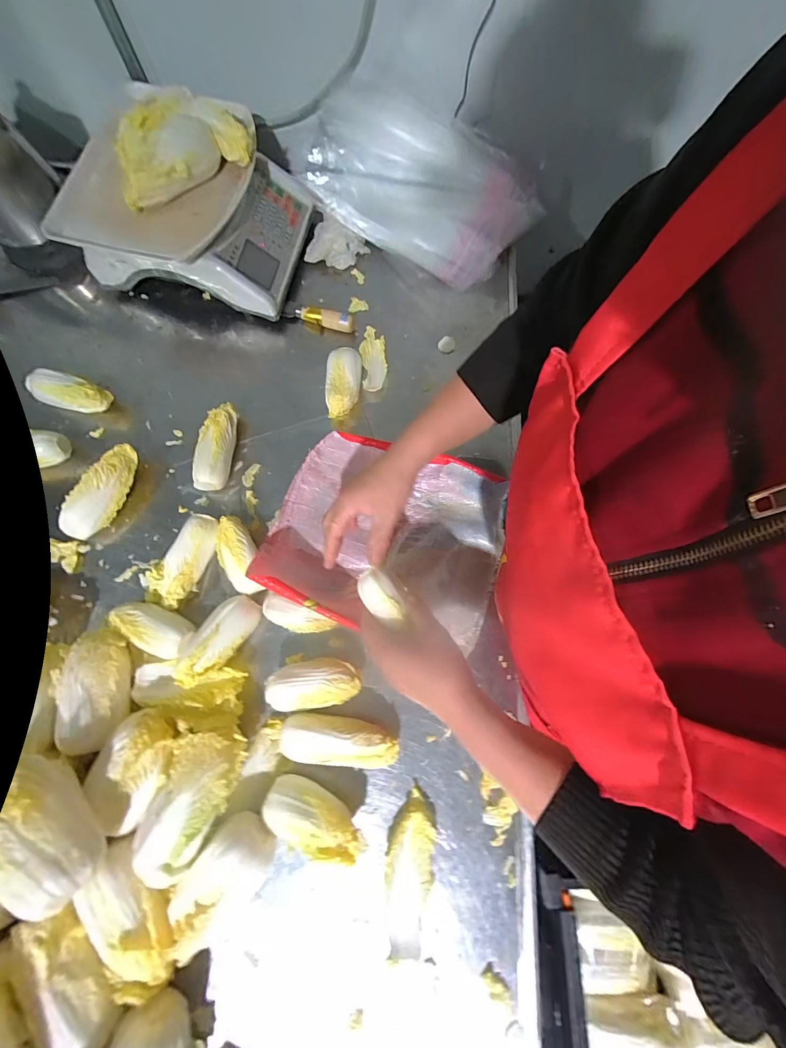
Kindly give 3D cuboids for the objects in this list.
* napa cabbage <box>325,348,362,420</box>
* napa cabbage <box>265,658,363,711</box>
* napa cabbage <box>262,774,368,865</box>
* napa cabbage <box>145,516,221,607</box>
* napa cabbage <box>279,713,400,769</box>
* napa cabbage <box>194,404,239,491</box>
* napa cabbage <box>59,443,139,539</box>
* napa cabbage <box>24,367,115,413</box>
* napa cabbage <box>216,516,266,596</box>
[{"bbox_3d":[-0.071,-0.205,0.556,0.049,0.034,0.098,0,76,1],"label":"napa cabbage"},{"bbox_3d":[-0.091,0.187,0.447,0.105,0.052,0.056,-8,77,-3],"label":"napa cabbage"},{"bbox_3d":[-0.083,0.317,0.406,0.112,0.042,0.051,20,77,4],"label":"napa cabbage"},{"bbox_3d":[-0.272,0.045,0.489,0.061,0.045,0.122,22,77,6],"label":"napa cabbage"},{"bbox_3d":[-0.059,0.244,0.429,0.130,0.054,0.046,7,76,1],"label":"napa cabbage"},{"bbox_3d":[-0.240,-0.106,0.528,0.043,0.044,0.121,3,76,2],"label":"napa cabbage"},{"bbox_3d":[-0.389,-0.043,0.513,0.051,0.043,0.132,33,79,9],"label":"napa cabbage"},{"bbox_3d":[-0.473,-0.192,0.557,0.120,0.049,0.049,16,77,5],"label":"napa cabbage"},{"bbox_3d":[-0.195,0.040,0.489,0.050,0.047,0.109,-32,79,-8],"label":"napa cabbage"}]

